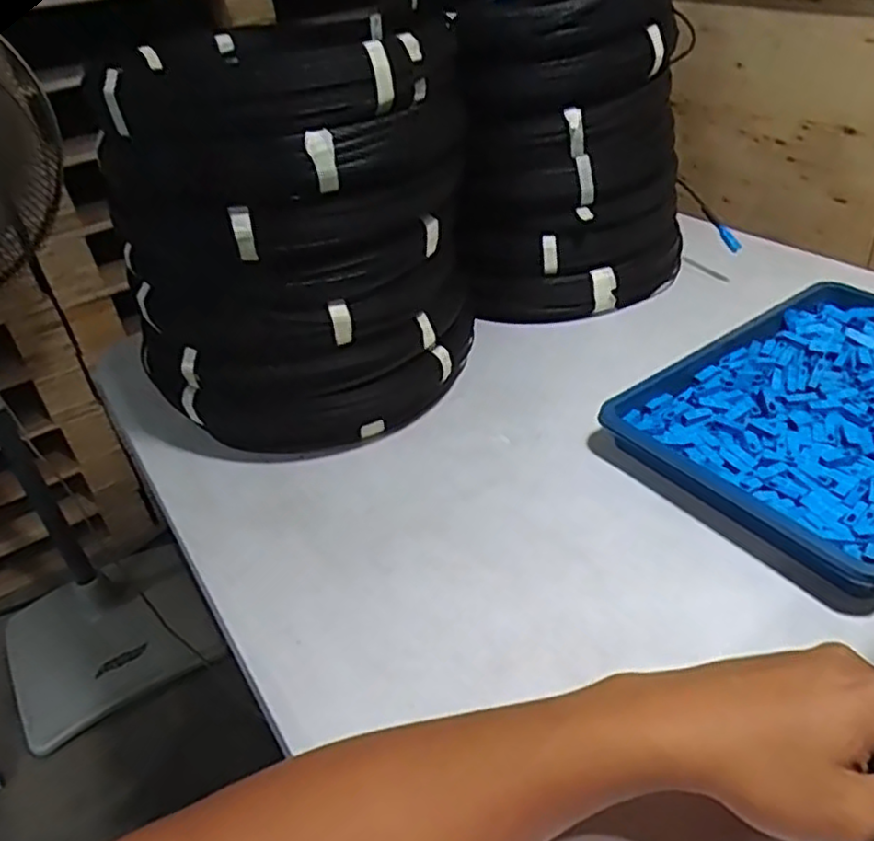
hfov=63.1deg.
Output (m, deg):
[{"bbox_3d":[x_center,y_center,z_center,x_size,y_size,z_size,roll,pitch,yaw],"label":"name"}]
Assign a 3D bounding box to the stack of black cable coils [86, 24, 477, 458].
[{"bbox_3d":[-0.122,-0.126,0.592,0.240,0.306,0.210,23,45,35],"label":"stack of black cable coils"}]

